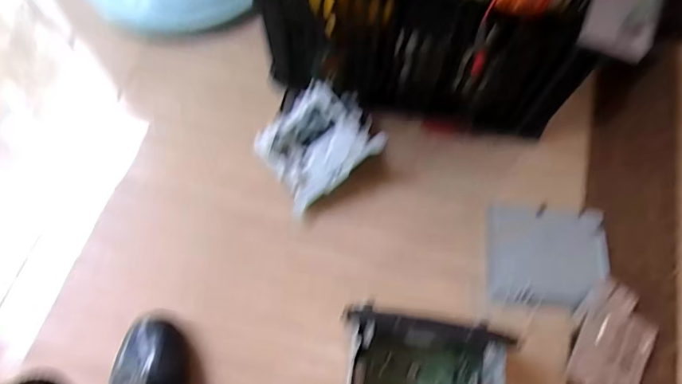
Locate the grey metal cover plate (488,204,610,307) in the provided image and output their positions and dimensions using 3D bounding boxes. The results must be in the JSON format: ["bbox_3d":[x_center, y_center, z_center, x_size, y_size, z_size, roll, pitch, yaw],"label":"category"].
[{"bbox_3d":[0.316,0.094,0.710,0.175,0.008,0.153,4,65,2],"label":"grey metal cover plate"}]

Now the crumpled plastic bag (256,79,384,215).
[{"bbox_3d":[-0.037,-0.088,0.755,0.186,0.083,0.173,-31,69,-14],"label":"crumpled plastic bag"}]

